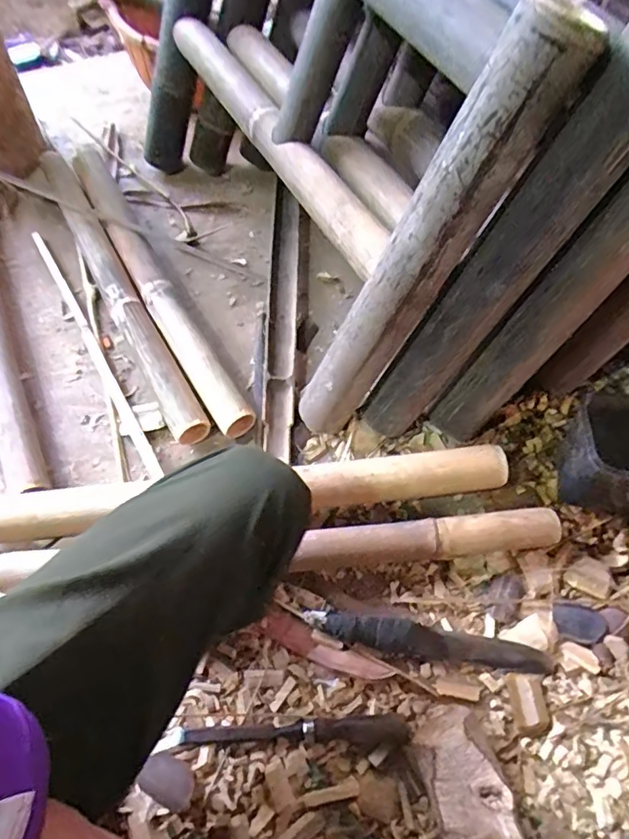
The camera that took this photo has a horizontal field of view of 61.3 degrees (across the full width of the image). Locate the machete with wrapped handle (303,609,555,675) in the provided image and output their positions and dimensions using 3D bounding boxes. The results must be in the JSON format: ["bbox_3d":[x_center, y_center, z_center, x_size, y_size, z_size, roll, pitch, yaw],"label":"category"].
[{"bbox_3d":[0.130,0.256,0.608,0.277,0.022,0.038,10,62,6],"label":"machete with wrapped handle"}]

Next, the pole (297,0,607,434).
[{"bbox_3d":[0.098,-0.154,0.571,0.065,0.500,0.067,-10,58,-35],"label":"pole"}]

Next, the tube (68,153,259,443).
[{"bbox_3d":[-0.267,-0.232,0.867,0.063,0.065,0.656,-27,64,-14],"label":"tube"}]

